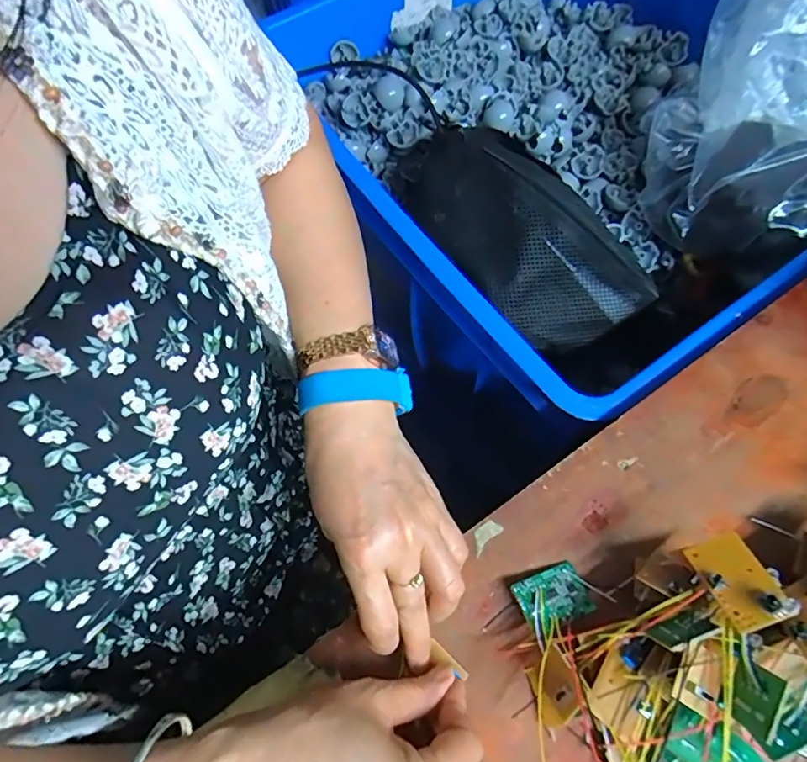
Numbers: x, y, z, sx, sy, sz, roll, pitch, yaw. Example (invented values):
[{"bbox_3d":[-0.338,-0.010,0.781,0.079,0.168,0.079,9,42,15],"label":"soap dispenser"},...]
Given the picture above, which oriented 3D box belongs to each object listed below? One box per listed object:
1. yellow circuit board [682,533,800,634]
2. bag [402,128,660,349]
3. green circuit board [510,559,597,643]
[{"bbox_3d":[0.171,0.101,0.255,0.031,0.009,0.043,-22,51,0],"label":"yellow circuit board"},{"bbox_3d":[0.100,-0.130,0.448,0.257,0.079,0.117,42,73,4],"label":"bag"},{"bbox_3d":[0.090,0.131,0.301,0.043,0.004,0.032,-19,59,-22],"label":"green circuit board"}]

